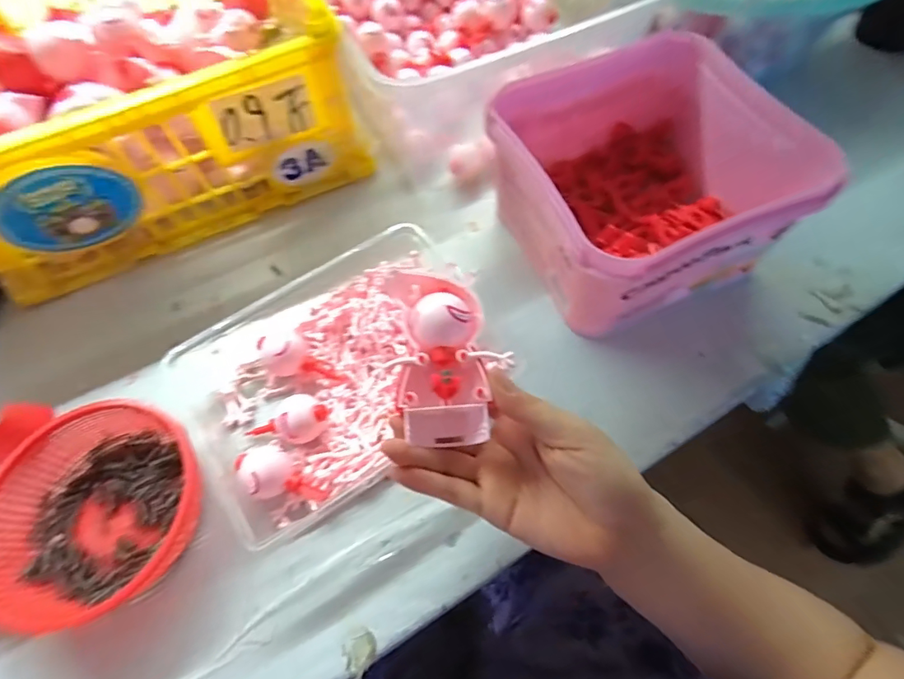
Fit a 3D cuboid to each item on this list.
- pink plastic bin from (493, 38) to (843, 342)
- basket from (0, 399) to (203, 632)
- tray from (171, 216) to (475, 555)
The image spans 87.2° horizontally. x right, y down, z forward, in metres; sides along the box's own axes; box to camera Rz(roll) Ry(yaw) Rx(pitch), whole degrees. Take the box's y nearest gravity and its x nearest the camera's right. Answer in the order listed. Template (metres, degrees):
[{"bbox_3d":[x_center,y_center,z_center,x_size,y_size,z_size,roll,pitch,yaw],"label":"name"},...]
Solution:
[{"bbox_3d":[0.146,-0.125,0.376,0.194,0.120,0.190,-23,62,-8],"label":"pink plastic bin"},{"bbox_3d":[-0.235,0.110,0.317,0.130,0.040,0.132,-1,61,3],"label":"basket"},{"bbox_3d":[-0.088,0.021,0.368,0.222,0.054,0.170,-30,64,-12],"label":"tray"}]

